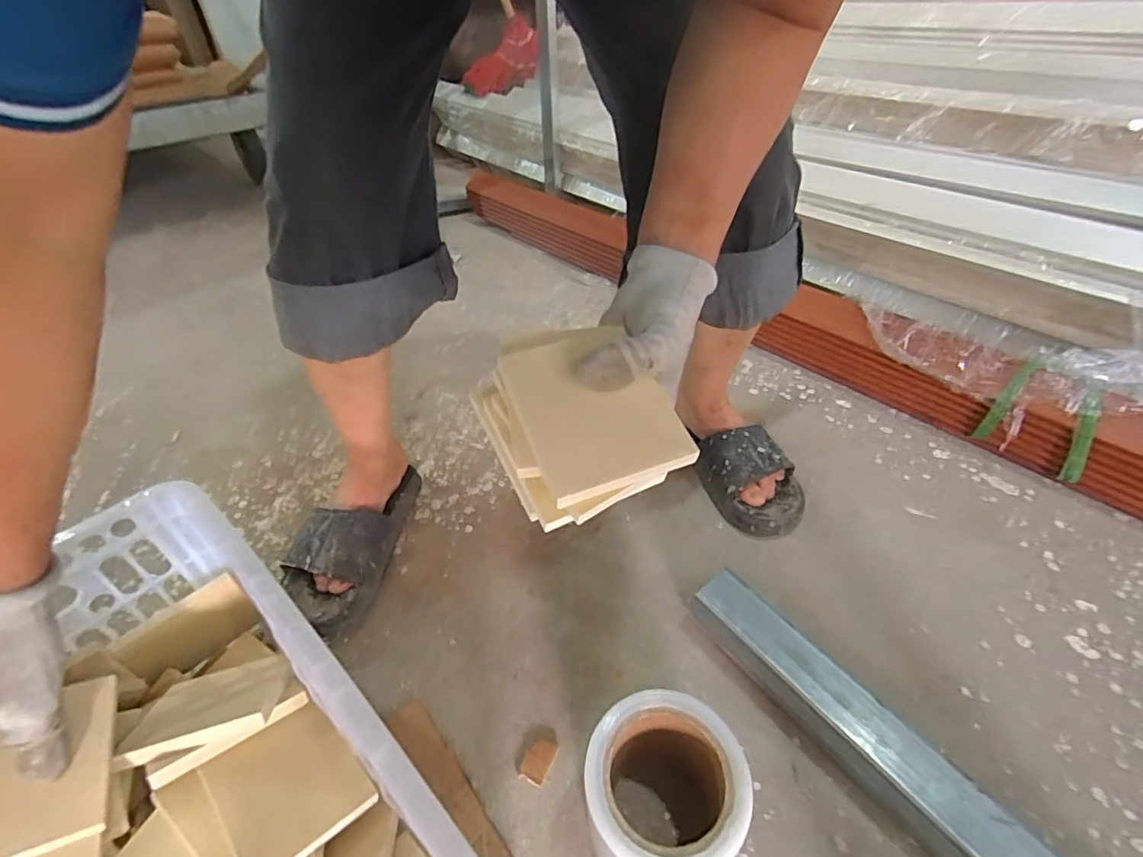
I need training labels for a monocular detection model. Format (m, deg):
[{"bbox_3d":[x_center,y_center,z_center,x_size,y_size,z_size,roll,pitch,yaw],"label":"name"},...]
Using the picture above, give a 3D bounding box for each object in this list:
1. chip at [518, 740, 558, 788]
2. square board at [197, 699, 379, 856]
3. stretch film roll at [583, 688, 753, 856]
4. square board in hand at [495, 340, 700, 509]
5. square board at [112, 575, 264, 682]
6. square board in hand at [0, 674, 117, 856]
[{"bbox_3d":[-0.029,0.285,0.452,0.023,0.005,0.035,17,44,20],"label":"chip"},{"bbox_3d":[-0.192,0.241,0.357,0.090,0.008,0.079,31,35,34],"label":"square board"},{"bbox_3d":[0.066,0.274,0.383,0.106,0.118,0.106,-1,41,1],"label":"stretch film roll"},{"bbox_3d":[0.012,-0.011,0.286,0.077,0.006,0.099,-19,59,-11],"label":"square board in hand"},{"bbox_3d":[-0.345,0.188,0.480,0.010,0.079,0.094,26,48,29],"label":"square board"},{"bbox_3d":[-0.343,0.214,0.321,0.092,0.009,0.094,-6,45,-32],"label":"square board in hand"}]

